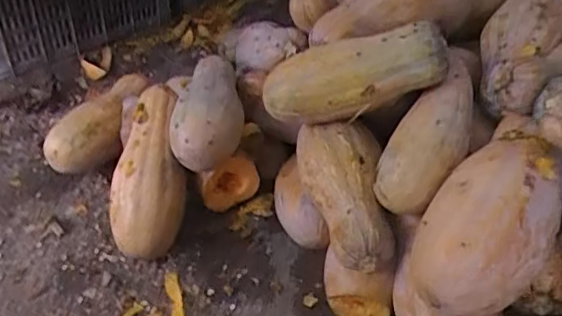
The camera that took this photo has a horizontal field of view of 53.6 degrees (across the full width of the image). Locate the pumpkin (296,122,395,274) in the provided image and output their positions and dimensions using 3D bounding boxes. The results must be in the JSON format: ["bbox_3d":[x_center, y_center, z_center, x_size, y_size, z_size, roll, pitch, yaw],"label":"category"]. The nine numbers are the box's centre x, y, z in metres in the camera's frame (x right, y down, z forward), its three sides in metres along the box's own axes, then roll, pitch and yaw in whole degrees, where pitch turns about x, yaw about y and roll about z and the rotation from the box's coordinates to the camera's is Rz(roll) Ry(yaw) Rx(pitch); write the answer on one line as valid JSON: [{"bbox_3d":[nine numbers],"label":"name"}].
[{"bbox_3d":[0.104,0.047,0.877,0.101,0.115,0.267,-9,59,-17],"label":"pumpkin"}]

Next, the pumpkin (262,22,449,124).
[{"bbox_3d":[0.110,-0.131,0.878,0.291,0.110,0.122,-11,34,28],"label":"pumpkin"}]

